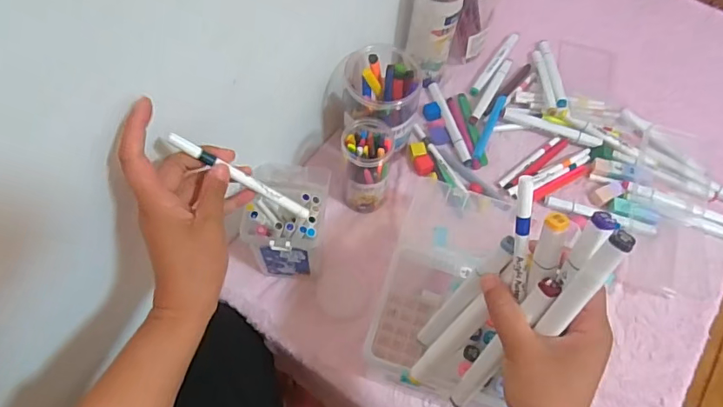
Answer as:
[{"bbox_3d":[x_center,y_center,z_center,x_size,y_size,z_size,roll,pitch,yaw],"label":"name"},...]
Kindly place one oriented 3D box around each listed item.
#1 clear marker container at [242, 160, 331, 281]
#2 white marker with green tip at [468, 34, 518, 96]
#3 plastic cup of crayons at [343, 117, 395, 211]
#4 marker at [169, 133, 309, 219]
[{"bbox_3d":[-0.082,0.029,0.568,0.084,0.128,0.091,10,63,3],"label":"clear marker container"},{"bbox_3d":[0.212,-0.220,0.772,0.018,0.016,0.148,31,66,13],"label":"white marker with green tip"},{"bbox_3d":[0.007,-0.044,0.613,0.064,0.120,0.074,1,63,-2],"label":"plastic cup of crayons"},{"bbox_3d":[-0.100,-0.020,0.410,0.132,0.007,0.010,32,60,-24],"label":"marker"}]

